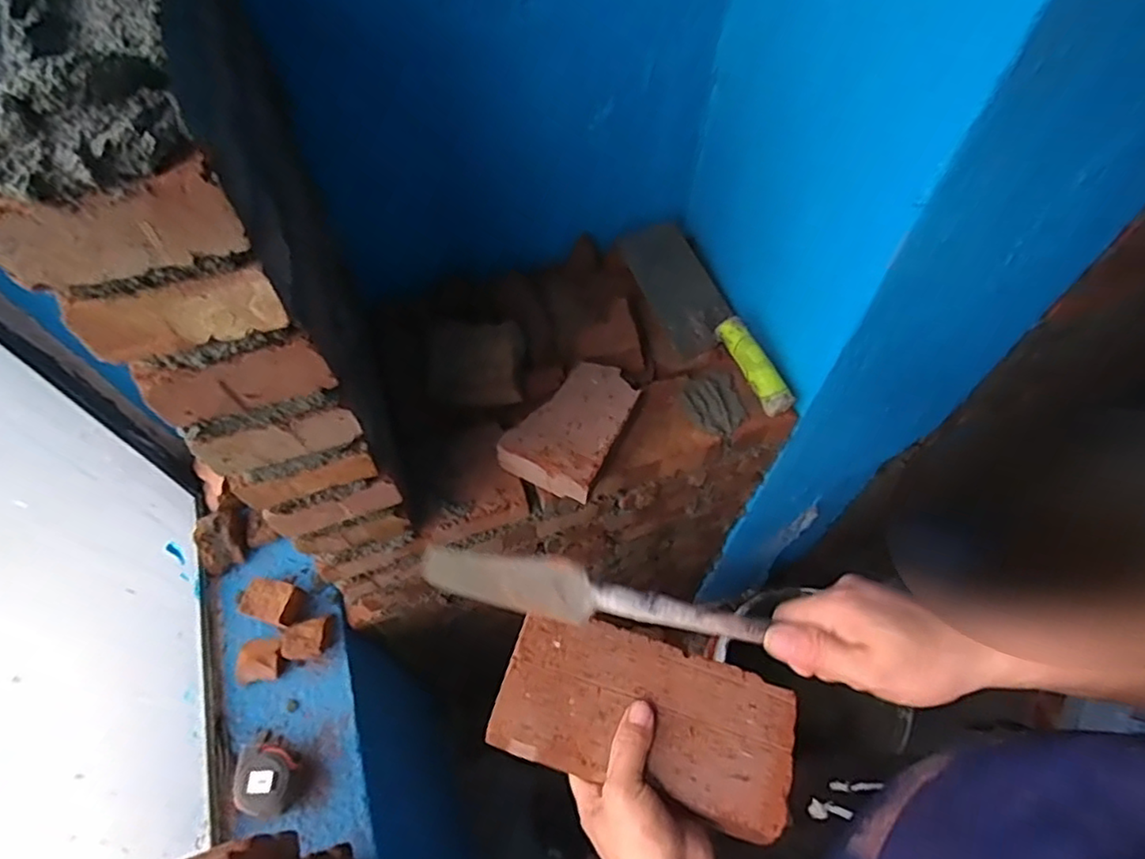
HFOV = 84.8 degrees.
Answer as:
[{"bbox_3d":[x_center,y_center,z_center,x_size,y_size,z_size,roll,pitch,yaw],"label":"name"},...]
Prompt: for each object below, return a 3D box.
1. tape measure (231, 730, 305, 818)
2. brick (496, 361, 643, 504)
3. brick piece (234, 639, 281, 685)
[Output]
[{"bbox_3d":[-0.336,0.377,0.686,0.080,0.044,0.072,17,61,10],"label":"tape measure"},{"bbox_3d":[0.004,-0.005,0.693,0.103,0.055,0.158,24,63,14],"label":"brick"},{"bbox_3d":[-0.382,0.280,0.760,0.059,0.024,0.046,-7,60,-3],"label":"brick piece"}]

